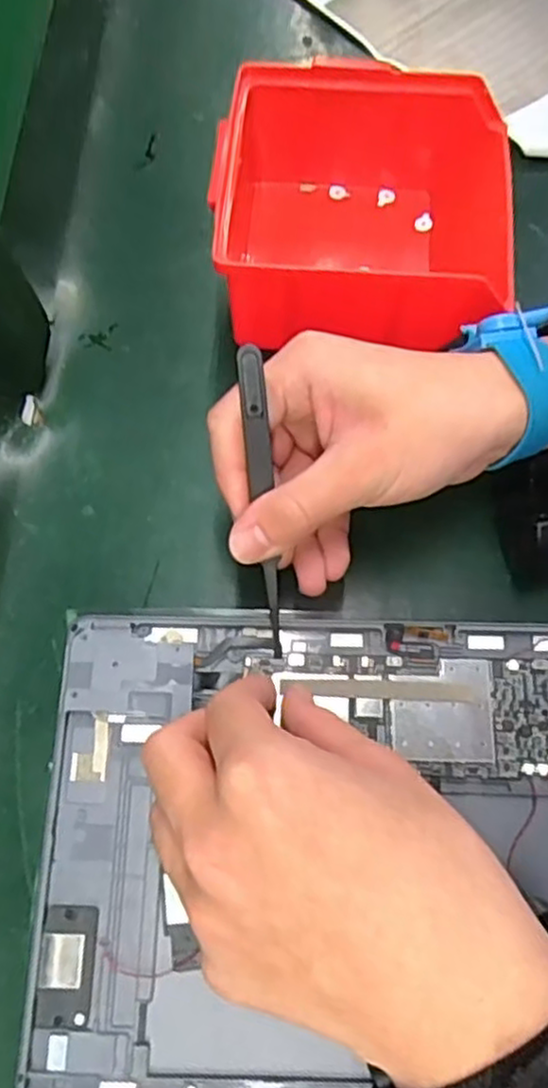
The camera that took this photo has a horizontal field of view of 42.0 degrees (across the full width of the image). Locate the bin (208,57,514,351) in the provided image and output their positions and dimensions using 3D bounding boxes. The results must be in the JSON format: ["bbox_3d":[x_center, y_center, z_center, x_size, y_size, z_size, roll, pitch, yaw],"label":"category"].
[{"bbox_3d":[0.041,-0.153,0.343,0.130,0.066,0.121,6,71,1],"label":"bin"}]

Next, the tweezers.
[{"bbox_3d":[-0.004,-0.015,0.272,0.009,0.007,0.117,-6,102,-3],"label":"tweezers"}]

